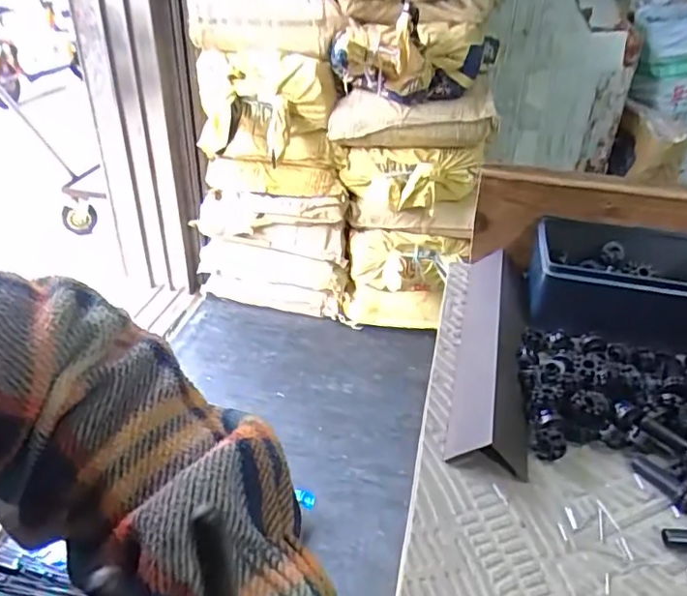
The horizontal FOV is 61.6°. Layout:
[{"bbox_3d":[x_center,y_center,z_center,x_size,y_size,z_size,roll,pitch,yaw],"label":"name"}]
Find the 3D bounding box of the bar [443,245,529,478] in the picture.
[{"bbox_3d":[0.114,0.027,0.428,0.050,0.024,0.236,10,35,10],"label":"bar"}]

